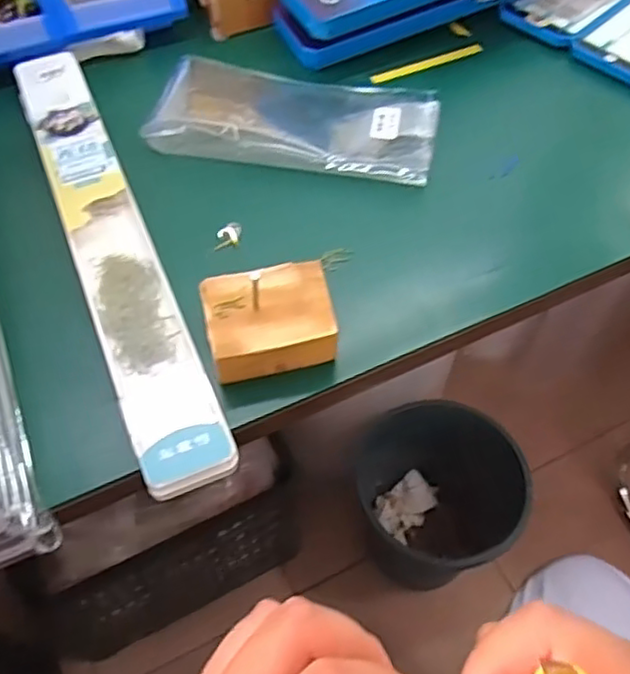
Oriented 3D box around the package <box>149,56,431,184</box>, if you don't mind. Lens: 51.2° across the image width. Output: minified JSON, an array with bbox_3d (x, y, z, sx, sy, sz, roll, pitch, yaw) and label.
[{"bbox_3d":[-0.017,-0.206,0.597,0.253,0.026,0.136,11,56,7],"label":"package"}]

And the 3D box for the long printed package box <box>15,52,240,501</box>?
[{"bbox_3d":[-0.163,-0.084,0.511,0.057,0.017,0.452,-20,58,-13],"label":"long printed package box"}]

